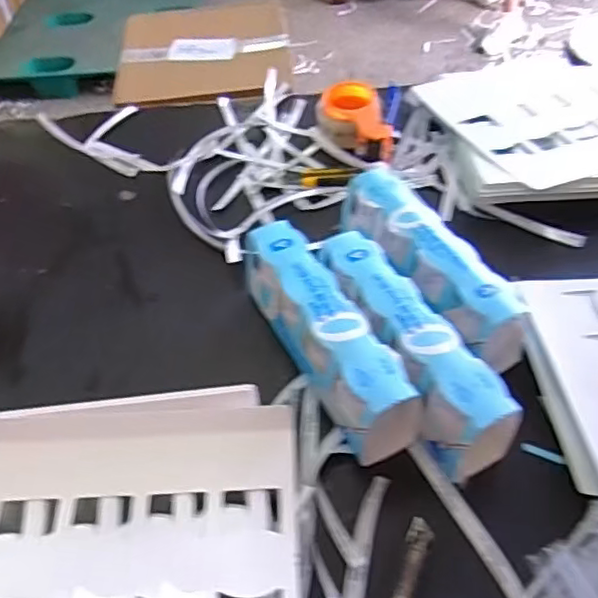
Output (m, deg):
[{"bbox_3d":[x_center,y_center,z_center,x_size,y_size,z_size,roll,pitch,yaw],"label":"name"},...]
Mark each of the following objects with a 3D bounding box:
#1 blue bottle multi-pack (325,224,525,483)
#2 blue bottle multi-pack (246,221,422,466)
[{"bbox_3d":[0.108,0.045,0.642,0.080,0.083,0.274,-26,53,-18],"label":"blue bottle multi-pack"},{"bbox_3d":[0.024,0.036,0.665,0.068,0.098,0.275,-24,52,-16],"label":"blue bottle multi-pack"}]

